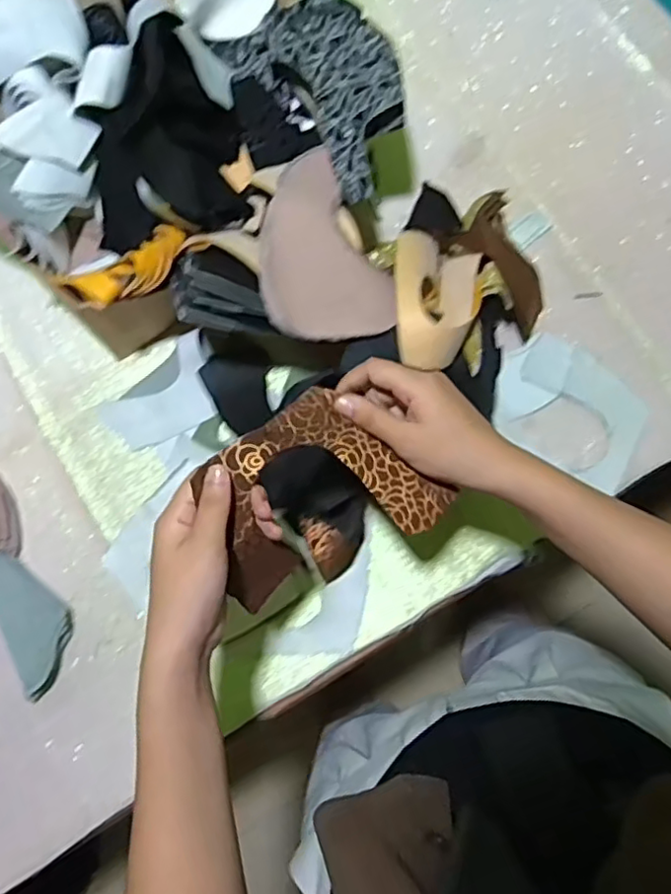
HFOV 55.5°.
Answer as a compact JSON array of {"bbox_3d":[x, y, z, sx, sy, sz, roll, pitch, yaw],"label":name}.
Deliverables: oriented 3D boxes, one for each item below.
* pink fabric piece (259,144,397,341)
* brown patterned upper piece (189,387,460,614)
[{"bbox_3d":[-0.011,-0.165,0.512,0.102,0.040,0.157,-8,76,0],"label":"pink fabric piece"},{"bbox_3d":[-0.015,0.038,0.423,0.149,0.062,0.114,-38,78,-7],"label":"brown patterned upper piece"}]

